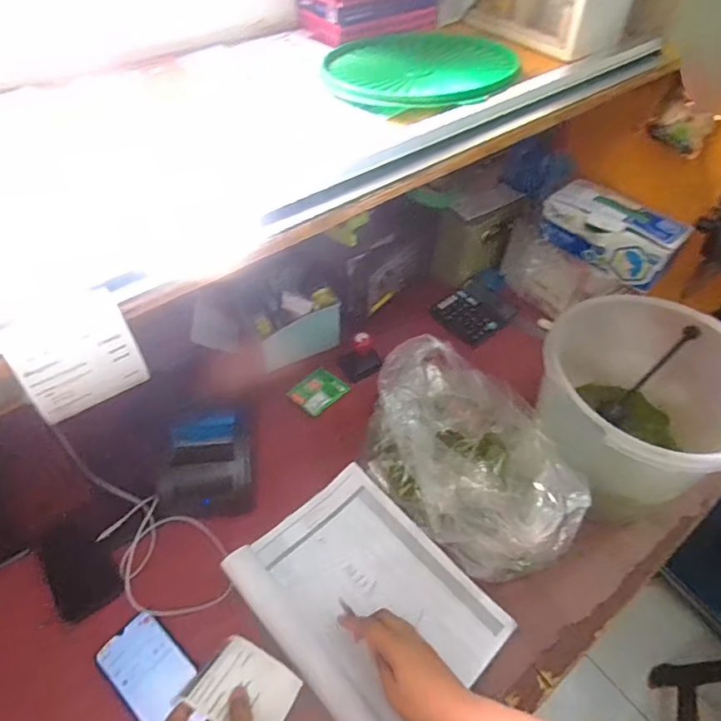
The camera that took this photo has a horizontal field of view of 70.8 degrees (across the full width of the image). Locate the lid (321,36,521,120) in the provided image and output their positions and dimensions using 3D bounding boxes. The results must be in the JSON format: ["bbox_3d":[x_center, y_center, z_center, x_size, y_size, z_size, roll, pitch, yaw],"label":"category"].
[{"bbox_3d":[0.073,-0.391,0.665,0.233,0.032,0.285,1,49,1],"label":"lid"}]

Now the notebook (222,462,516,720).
[{"bbox_3d":[0.011,0.288,0.626,0.226,0.026,0.288,-33,60,-31],"label":"notebook"}]

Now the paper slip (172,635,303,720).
[{"bbox_3d":[-0.119,0.334,0.517,0.098,0.016,0.074,24,53,19],"label":"paper slip"}]

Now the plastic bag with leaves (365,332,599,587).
[{"bbox_3d":[0.145,0.121,0.694,0.202,0.159,0.316,-34,57,-26],"label":"plastic bag with leaves"}]

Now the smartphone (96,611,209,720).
[{"bbox_3d":[-0.232,0.365,0.579,0.151,0.011,0.074,35,57,26],"label":"smartphone"}]

